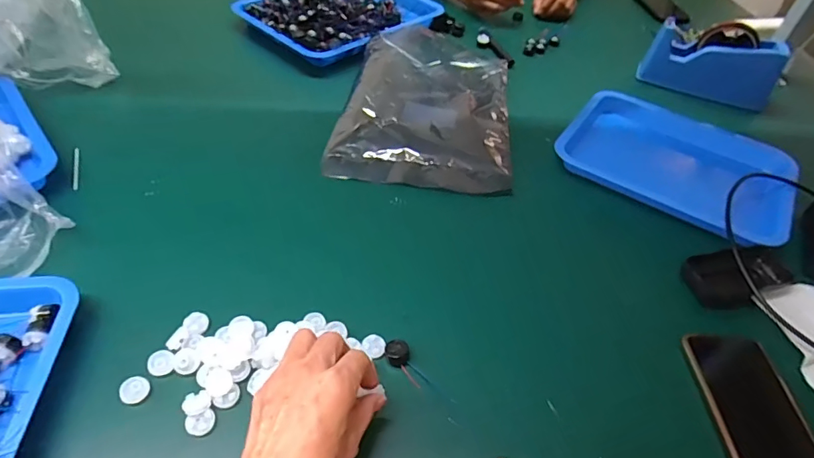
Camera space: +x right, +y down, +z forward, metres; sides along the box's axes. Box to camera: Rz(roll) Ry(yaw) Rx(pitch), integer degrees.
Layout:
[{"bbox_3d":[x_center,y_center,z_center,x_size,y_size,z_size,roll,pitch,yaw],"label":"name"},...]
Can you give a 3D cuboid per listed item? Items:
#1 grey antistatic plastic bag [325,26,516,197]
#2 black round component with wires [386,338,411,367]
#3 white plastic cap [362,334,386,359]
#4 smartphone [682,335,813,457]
[{"bbox_3d":[0.035,-0.199,0.693,0.238,0.043,0.379,9,47,1],"label":"grey antistatic plastic bag"},{"bbox_3d":[-0.008,0.110,0.416,0.020,0.010,0.021,3,47,-4],"label":"black round component with wires"},{"bbox_3d":[-0.028,0.104,0.422,0.024,0.004,0.020,33,52,22],"label":"white plastic cap"},{"bbox_3d":[0.301,0.164,0.396,0.078,0.010,0.163,4,47,-3],"label":"smartphone"}]

